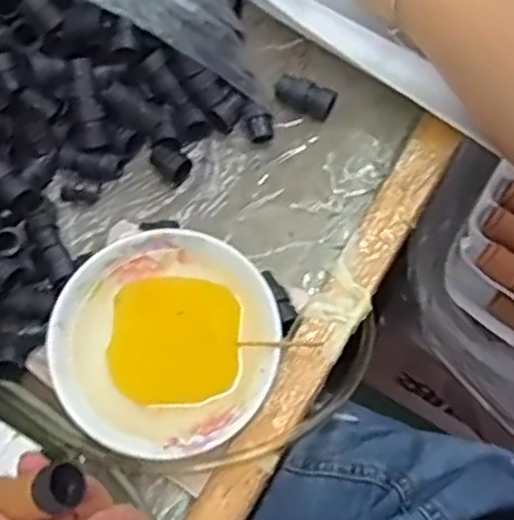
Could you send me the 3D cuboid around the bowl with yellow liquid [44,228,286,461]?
[{"bbox_3d":[-0.054,0.051,0.451,0.130,0.033,0.131,0,71,0],"label":"bowl with yellow liquid"}]

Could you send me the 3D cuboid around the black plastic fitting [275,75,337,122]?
[{"bbox_3d":[0.033,-0.114,0.513,0.042,0.015,0.016,26,73,9],"label":"black plastic fitting"}]

